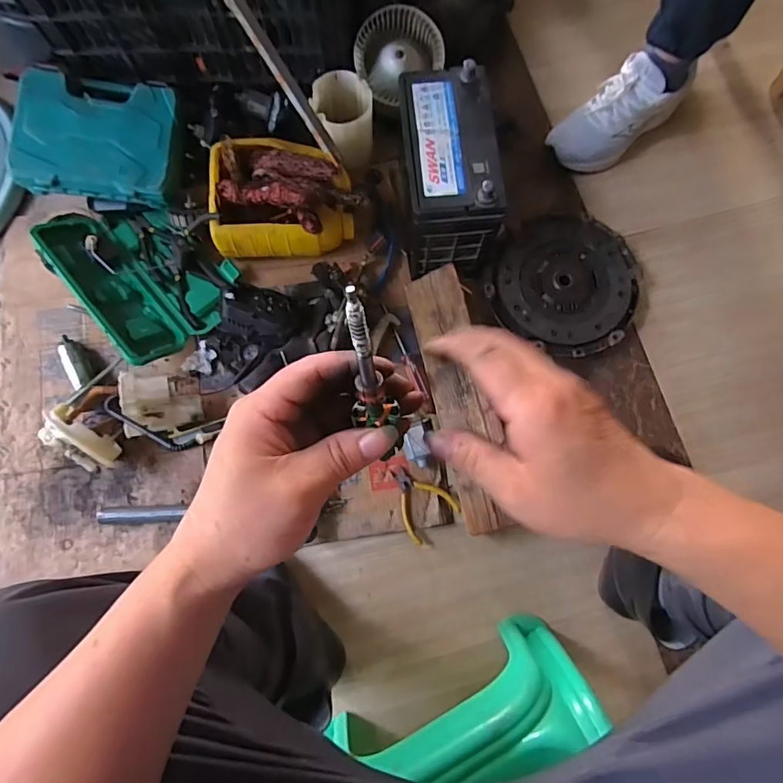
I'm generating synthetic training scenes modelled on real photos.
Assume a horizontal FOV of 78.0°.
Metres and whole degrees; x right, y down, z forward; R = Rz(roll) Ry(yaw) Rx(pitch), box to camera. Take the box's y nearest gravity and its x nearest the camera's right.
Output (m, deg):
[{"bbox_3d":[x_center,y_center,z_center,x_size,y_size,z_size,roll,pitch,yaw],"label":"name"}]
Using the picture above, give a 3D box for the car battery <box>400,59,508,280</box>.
[{"bbox_3d":[0.082,-0.324,0.741,0.124,0.173,0.237,-6,78,-1],"label":"car battery"}]

